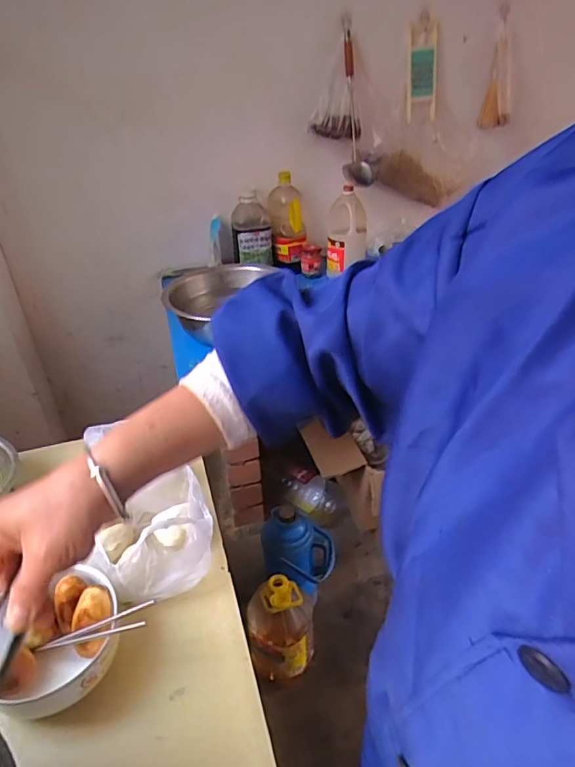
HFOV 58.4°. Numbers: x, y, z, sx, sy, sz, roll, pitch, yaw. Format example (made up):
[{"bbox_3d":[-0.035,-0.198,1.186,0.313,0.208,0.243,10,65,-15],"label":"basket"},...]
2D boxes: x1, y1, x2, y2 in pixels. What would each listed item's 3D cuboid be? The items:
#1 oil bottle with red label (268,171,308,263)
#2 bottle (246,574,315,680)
[{"bbox_3d":[0.001,-0.528,1.654,0.092,0.271,0.088,-1,36,1],"label":"oil bottle with red label"},{"bbox_3d":[-0.016,0.606,1.278,0.163,0.306,0.144,0,36,3],"label":"bottle"}]

